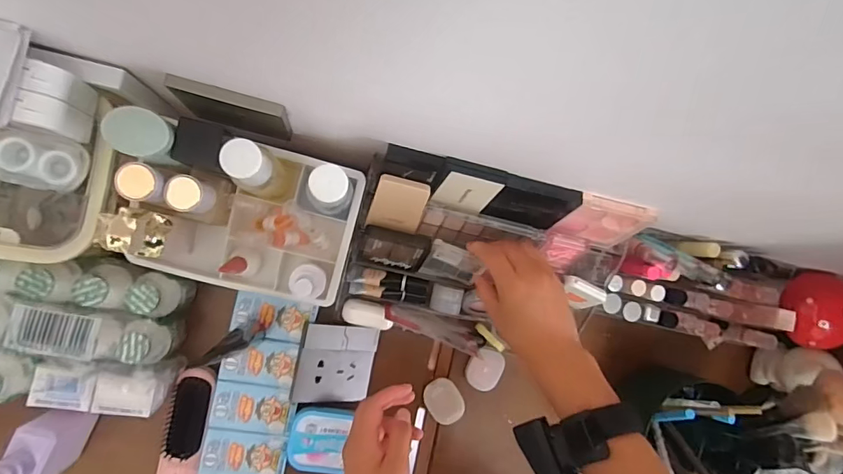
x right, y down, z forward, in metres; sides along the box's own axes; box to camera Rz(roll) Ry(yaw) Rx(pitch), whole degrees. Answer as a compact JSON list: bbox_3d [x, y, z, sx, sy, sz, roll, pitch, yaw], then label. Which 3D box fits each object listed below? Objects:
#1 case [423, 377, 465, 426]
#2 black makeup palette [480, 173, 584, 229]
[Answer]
[{"bbox_3d":[0.028,0.198,0.546,0.042,0.014,0.052,-34,95,-9],"label":"case"},{"bbox_3d":[0.107,-0.032,0.441,0.081,0.065,0.012,12,57,-13],"label":"black makeup palette"}]

